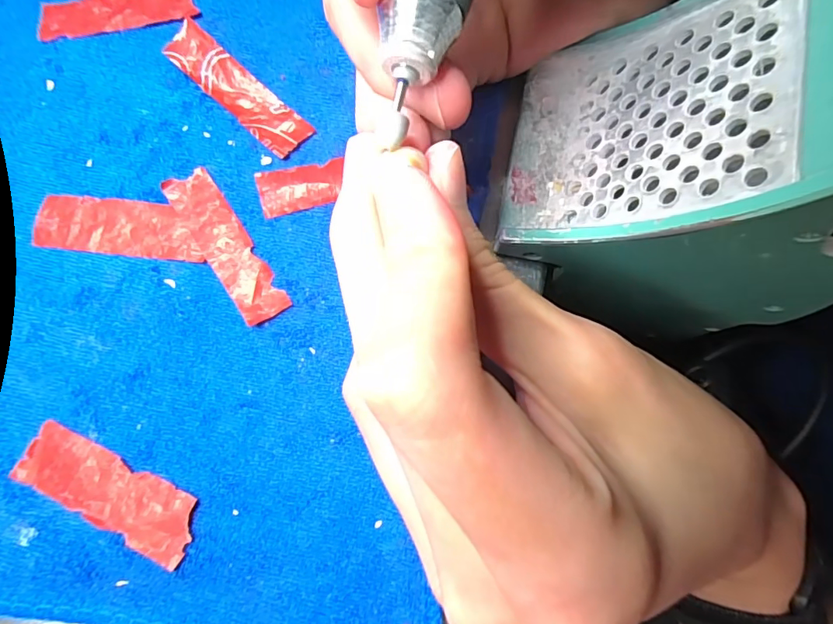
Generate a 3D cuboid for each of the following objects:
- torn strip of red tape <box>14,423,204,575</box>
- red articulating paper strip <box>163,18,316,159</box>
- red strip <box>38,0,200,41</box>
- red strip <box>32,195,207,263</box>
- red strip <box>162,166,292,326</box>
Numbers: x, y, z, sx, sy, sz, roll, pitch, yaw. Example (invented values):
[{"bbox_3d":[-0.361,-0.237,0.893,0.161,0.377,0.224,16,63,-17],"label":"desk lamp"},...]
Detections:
[{"bbox_3d":[-0.093,0.054,0.142,0.058,0.005,0.018,25,81,5],"label":"torn strip of red tape"},{"bbox_3d":[-0.063,-0.079,0.166,0.058,0.007,0.016,41,82,9],"label":"red articulating paper strip"},{"bbox_3d":[-0.111,-0.113,0.173,0.059,0.004,0.016,-8,79,0],"label":"red strip"},{"bbox_3d":[-0.100,-0.029,0.158,0.057,0.004,0.019,5,79,3],"label":"red strip"},{"bbox_3d":[-0.064,-0.022,0.157,0.016,0.004,0.058,-34,81,-5],"label":"red strip"}]

